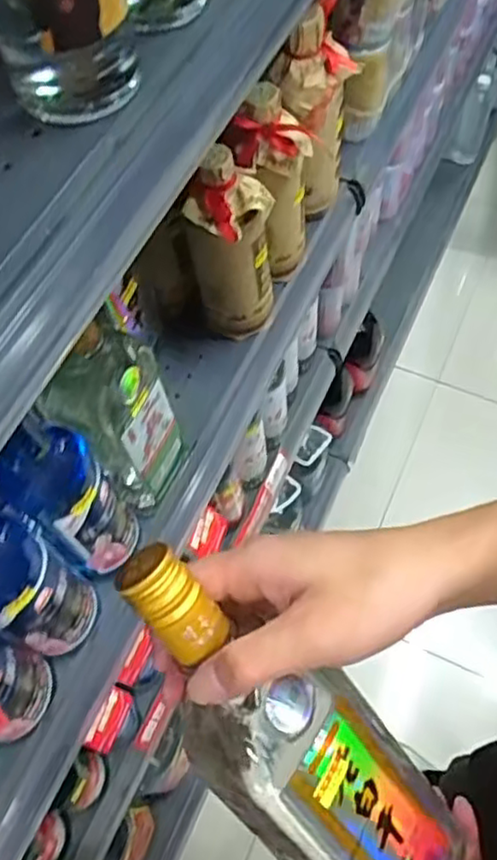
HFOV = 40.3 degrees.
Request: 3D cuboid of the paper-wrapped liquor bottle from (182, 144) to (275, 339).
[{"bbox_3d":[-0.013,-0.153,0.589,0.057,0.177,0.058,-1,63,2],"label":"paper-wrapped liquor bottle"}]

